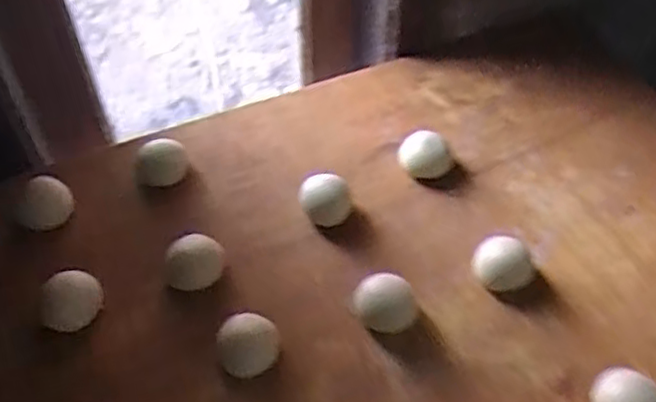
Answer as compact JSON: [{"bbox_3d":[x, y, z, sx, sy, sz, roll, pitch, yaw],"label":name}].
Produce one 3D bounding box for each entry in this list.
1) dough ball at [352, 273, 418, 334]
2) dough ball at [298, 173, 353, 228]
[{"bbox_3d":[0.041,0.079,0.502,0.040,0.032,0.042,0,51,0],"label":"dough ball"},{"bbox_3d":[-0.002,0.000,0.561,0.042,0.028,0.037,2,51,2],"label":"dough ball"}]

